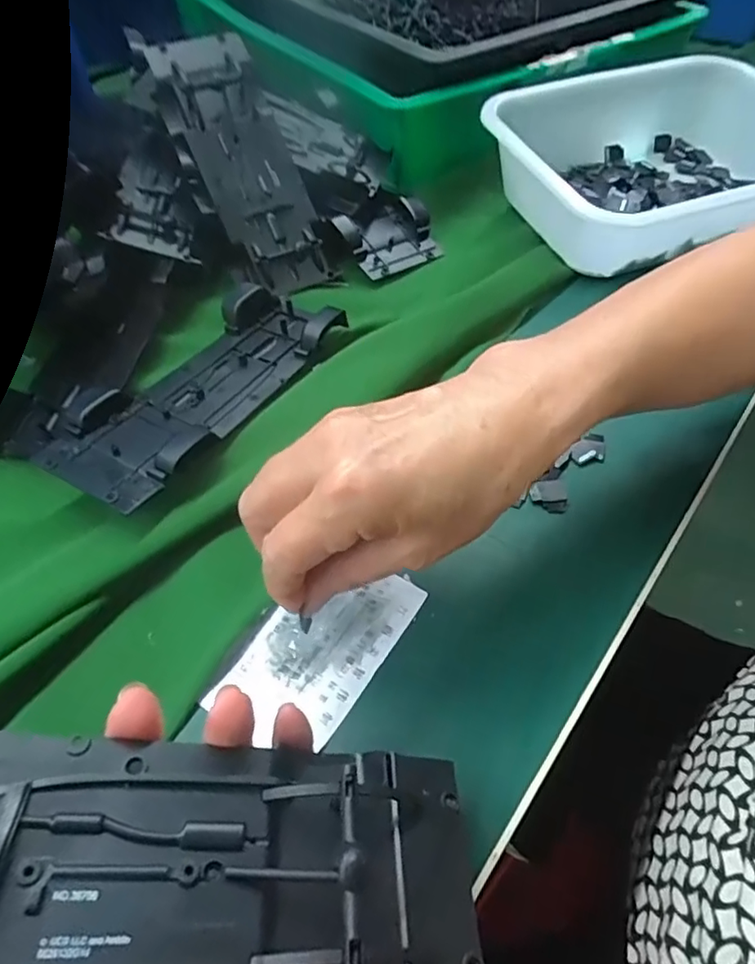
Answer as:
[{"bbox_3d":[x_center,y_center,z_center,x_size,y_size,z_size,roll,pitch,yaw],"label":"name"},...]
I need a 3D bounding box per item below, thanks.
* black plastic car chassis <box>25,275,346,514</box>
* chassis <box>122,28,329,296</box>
[{"bbox_3d":[-0.104,-0.063,0.335,0.081,0.023,0.189,25,58,20],"label":"black plastic car chassis"},{"bbox_3d":[-0.100,-0.234,0.413,0.073,0.022,0.200,-28,92,-21],"label":"chassis"}]

